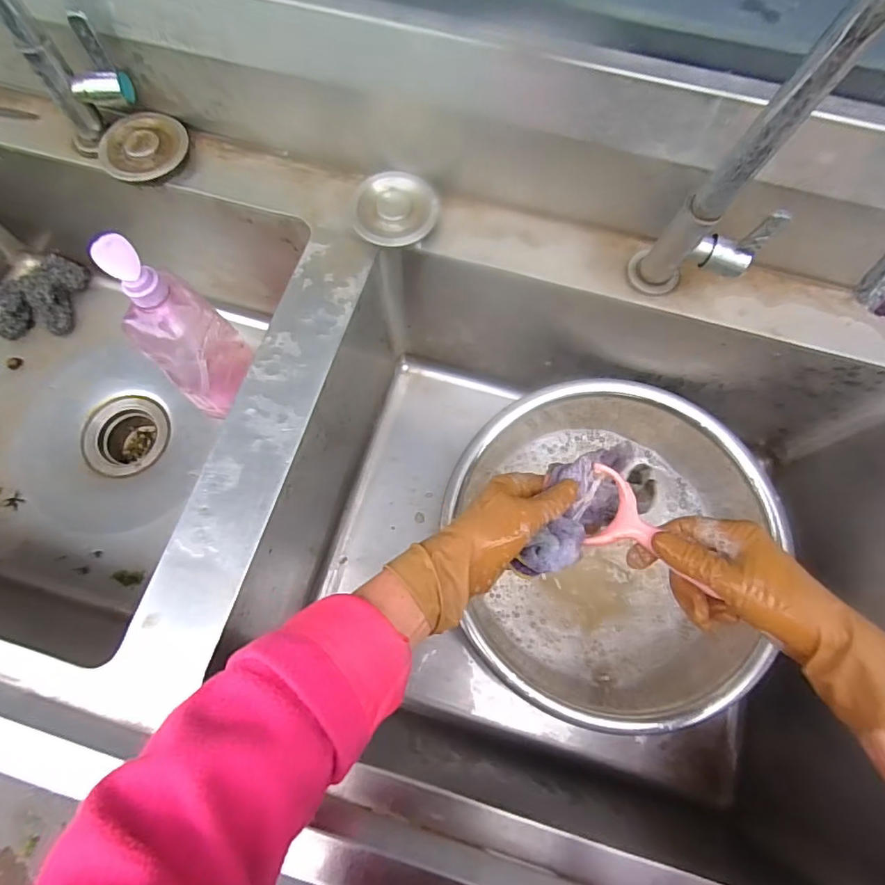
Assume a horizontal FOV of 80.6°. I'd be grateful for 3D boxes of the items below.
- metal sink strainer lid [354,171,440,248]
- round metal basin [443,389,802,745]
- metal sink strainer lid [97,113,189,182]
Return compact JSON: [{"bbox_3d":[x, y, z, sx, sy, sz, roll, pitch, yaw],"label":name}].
[{"bbox_3d":[-0.045,-0.221,0.498,0.072,0.010,0.079,1,87,-10],"label":"metal sink strainer lid"},{"bbox_3d":[0.185,0.110,0.583,0.325,0.112,0.345,0,74,0],"label":"round metal basin"},{"bbox_3d":[-0.299,-0.291,0.520,0.076,0.019,0.079,0,74,0],"label":"metal sink strainer lid"}]

